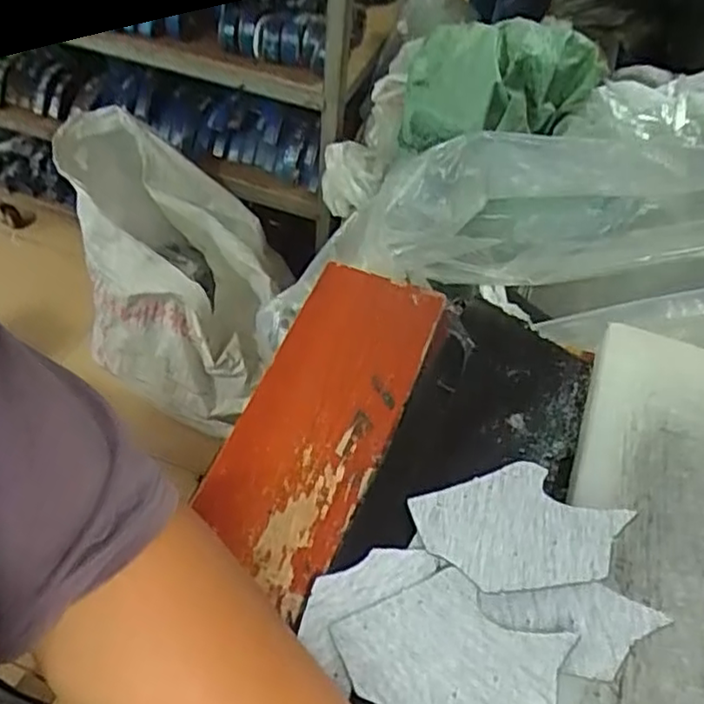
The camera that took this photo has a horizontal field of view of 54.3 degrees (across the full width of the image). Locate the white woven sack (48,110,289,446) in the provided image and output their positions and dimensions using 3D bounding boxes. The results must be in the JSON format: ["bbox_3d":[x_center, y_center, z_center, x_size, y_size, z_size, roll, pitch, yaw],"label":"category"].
[{"bbox_3d":[-0.334,-0.151,1.389,0.382,0.434,0.464,-12,53,-11],"label":"white woven sack"}]

